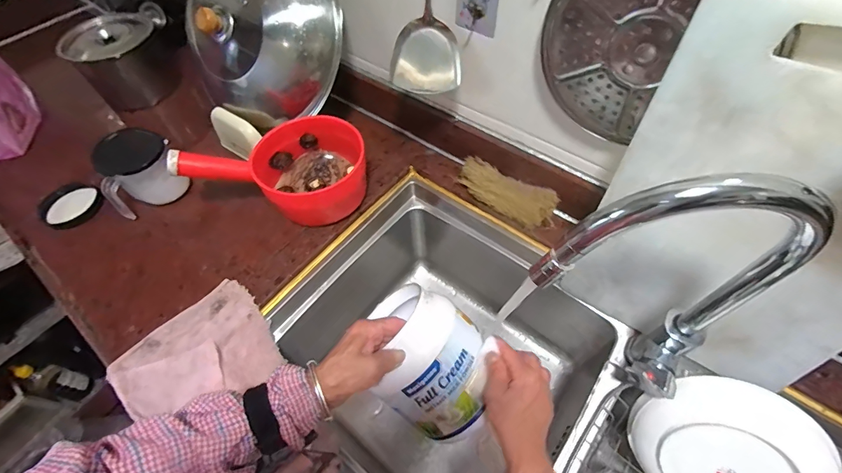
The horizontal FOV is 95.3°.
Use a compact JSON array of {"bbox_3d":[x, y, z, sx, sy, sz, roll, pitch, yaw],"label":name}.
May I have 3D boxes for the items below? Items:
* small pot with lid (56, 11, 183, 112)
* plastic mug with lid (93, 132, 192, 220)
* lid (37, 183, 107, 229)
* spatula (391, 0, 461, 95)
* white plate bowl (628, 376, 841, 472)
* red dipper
[{"bbox_3d":[-0.669,-0.401,0.874,0.213,0.142,0.189,32,64,22],"label":"small pot with lid"},{"bbox_3d":[-0.483,-0.120,0.670,0.124,0.106,0.102,-20,58,-10],"label":"plastic mug with lid"},{"bbox_3d":[-0.636,-0.058,0.695,0.118,0.019,0.092,23,63,22],"label":"lid"},{"bbox_3d":[-0.001,-0.330,0.423,0.090,0.355,0.061,-5,57,0],"label":"spatula"},{"bbox_3d":[0.369,0.267,0.466,0.181,0.187,0.033,47,33,10],"label":"white plate bowl"},{"bbox_3d":[-0.222,-0.100,0.620,0.259,0.139,0.164,-9,57,-3],"label":"red dipper"}]

